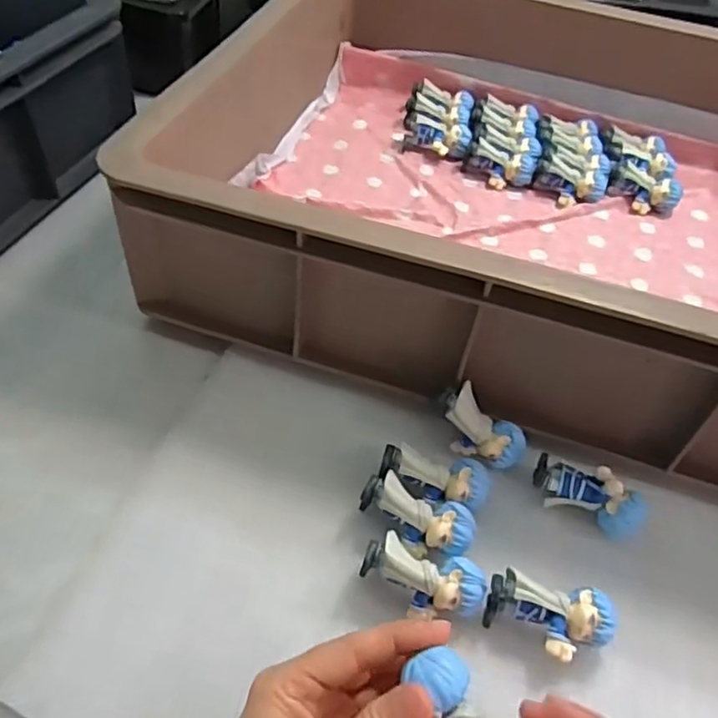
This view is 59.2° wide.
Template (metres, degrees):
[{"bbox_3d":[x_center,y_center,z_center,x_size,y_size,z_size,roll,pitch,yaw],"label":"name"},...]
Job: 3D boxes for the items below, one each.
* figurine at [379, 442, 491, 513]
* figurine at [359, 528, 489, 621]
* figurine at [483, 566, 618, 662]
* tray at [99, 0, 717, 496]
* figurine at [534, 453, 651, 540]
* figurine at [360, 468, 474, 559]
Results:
[{"bbox_3d":[0.042,0.069,0.357,0.060,0.025,0.024,11,51,4],"label":"figurine"},{"bbox_3d":[0.032,0.114,0.323,0.061,0.032,0.028,12,51,5],"label":"figurine"},{"bbox_3d":[0.095,0.132,0.318,0.060,0.029,0.033,11,51,4],"label":"figurine"},{"bbox_3d":[0.182,-0.130,0.471,0.573,0.114,0.407,16,51,8],"label":"tray"},{"bbox_3d":[0.130,0.077,0.358,0.063,0.028,0.023,30,55,18],"label":"figurine"},{"bbox_3d":[0.031,0.088,0.343,0.062,0.030,0.029,20,52,11],"label":"figurine"}]

